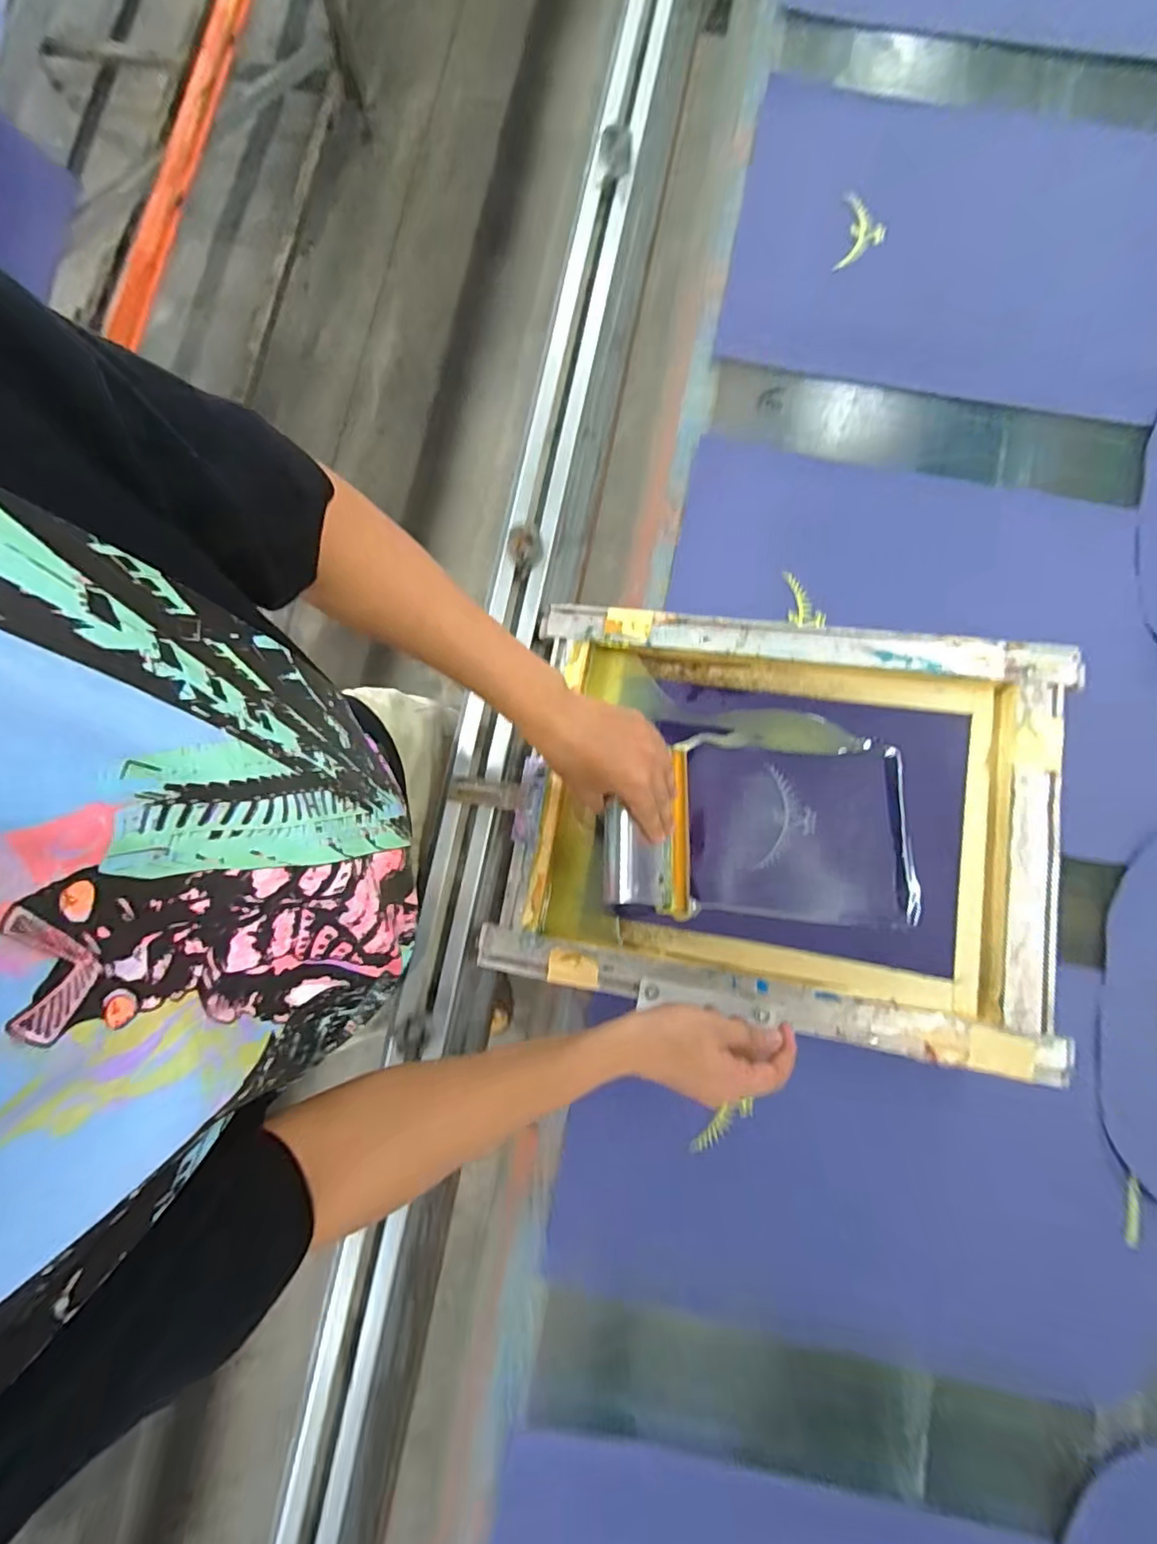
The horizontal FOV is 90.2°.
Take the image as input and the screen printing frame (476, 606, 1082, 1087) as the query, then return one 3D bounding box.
[{"bbox_3d":[0.184,0.038,0.554,0.474,0.041,0.373,8,81,9],"label":"screen printing frame"}]

